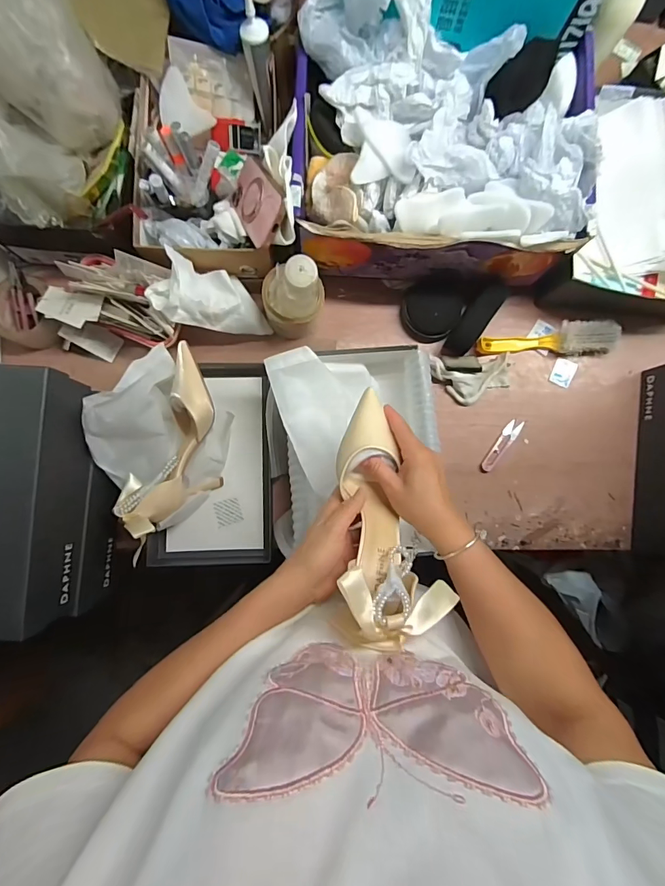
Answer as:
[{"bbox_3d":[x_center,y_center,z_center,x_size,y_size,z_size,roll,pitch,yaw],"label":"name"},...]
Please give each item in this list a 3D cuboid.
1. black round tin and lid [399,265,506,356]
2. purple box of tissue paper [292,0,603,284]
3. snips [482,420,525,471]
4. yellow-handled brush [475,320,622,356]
[{"bbox_3d":[0.179,-0.212,0.631,0.132,0.068,0.108,29,86,-1],"label":"black round tin and lid"},{"bbox_3d":[0.147,-0.402,0.557,0.387,0.169,0.295,6,86,-2],"label":"purple box of tissue paper"},{"bbox_3d":[0.278,0.005,0.656,0.024,0.006,0.099,36,86,0],"label":"snips"},{"bbox_3d":[0.351,-0.167,0.655,0.232,0.031,0.053,-4,87,-3],"label":"yellow-handled brush"}]

